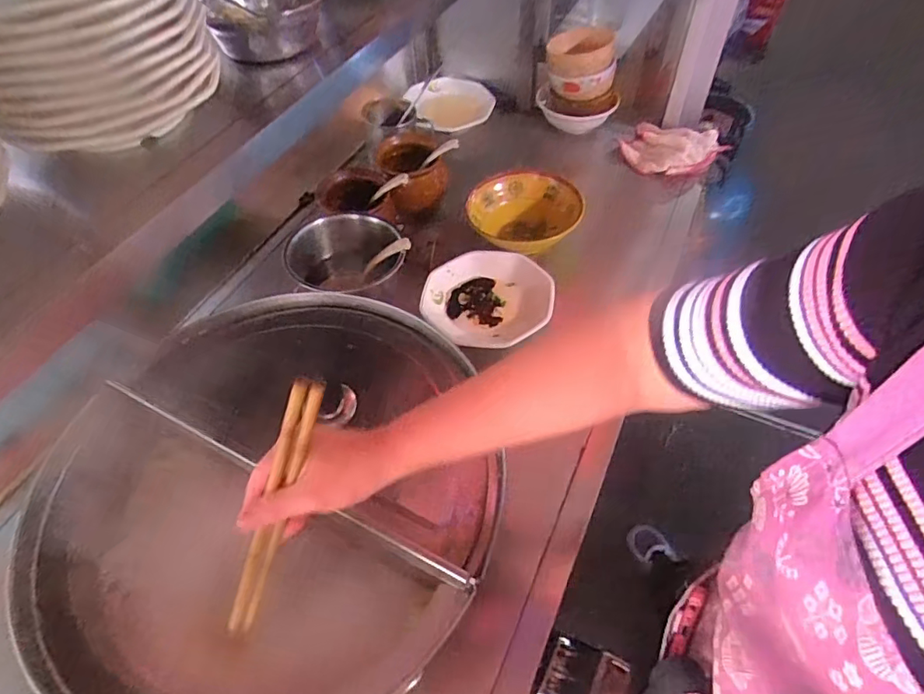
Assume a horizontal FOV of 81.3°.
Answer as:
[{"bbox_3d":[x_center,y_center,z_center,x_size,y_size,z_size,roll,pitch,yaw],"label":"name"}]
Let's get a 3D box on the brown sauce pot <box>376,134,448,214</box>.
[{"bbox_3d":[-0.071,-0.290,0.873,0.120,0.079,0.121,-13,53,-8],"label":"brown sauce pot"}]

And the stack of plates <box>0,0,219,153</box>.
[{"bbox_3d":[-0.289,-0.234,0.405,0.163,0.108,0.175,-32,58,-21],"label":"stack of plates"}]

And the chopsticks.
[{"bbox_3d":[-0.143,0.131,0.399,0.017,0.271,0.020,40,33,28],"label":"chopsticks"}]

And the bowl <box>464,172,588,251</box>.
[{"bbox_3d":[0.094,-0.204,0.825,0.161,0.059,0.158,-24,55,-16],"label":"bowl"}]

